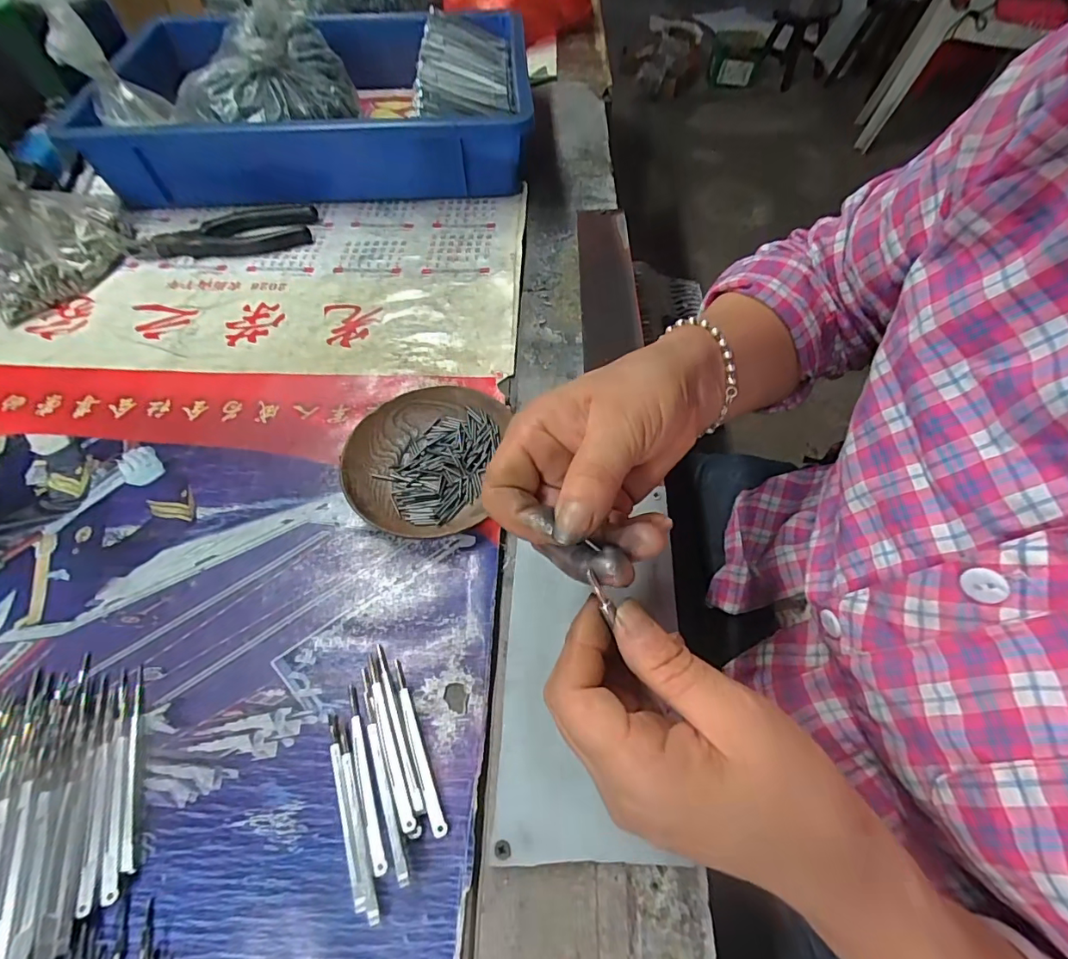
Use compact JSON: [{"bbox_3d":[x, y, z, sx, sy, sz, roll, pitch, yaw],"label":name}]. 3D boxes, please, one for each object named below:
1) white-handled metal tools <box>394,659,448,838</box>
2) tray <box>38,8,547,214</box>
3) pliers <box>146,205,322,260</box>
[{"bbox_3d":[-0.060,0.134,0.254,0.006,0.006,0.084,-21,61,-12],"label":"white-handled metal tools"},{"bbox_3d":[-0.225,-0.424,0.547,0.414,0.109,0.314,-2,58,-2],"label":"tray"},{"bbox_3d":[-0.283,-0.234,0.473,0.140,0.017,0.054,-8,59,-5],"label":"pliers"}]

